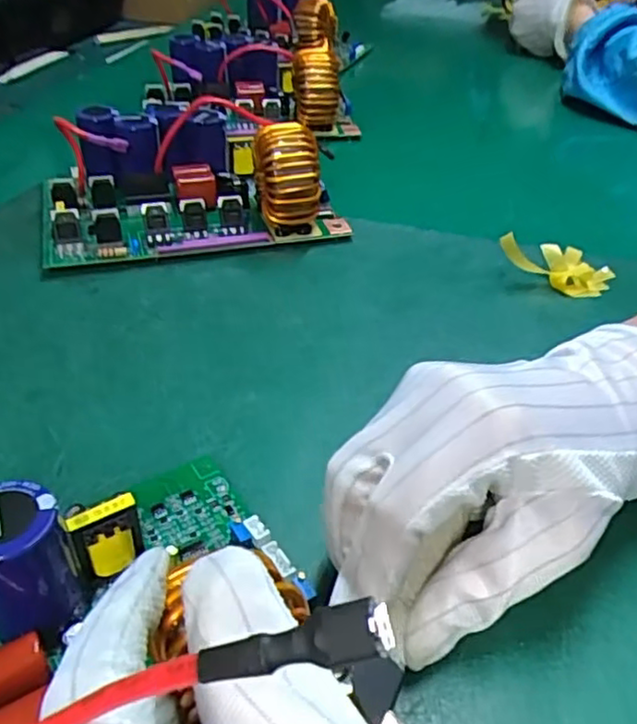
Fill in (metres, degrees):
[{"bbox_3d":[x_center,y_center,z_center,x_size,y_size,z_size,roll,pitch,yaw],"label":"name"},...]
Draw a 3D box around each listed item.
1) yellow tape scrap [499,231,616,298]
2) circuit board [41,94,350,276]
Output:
[{"bbox_3d":[0.151,-0.067,0.422,0.066,0.025,0.045,19,42,19],"label":"yellow tape scrap"},{"bbox_3d":[-0.087,-0.128,0.451,0.191,0.065,0.122,-10,41,-15],"label":"circuit board"}]

